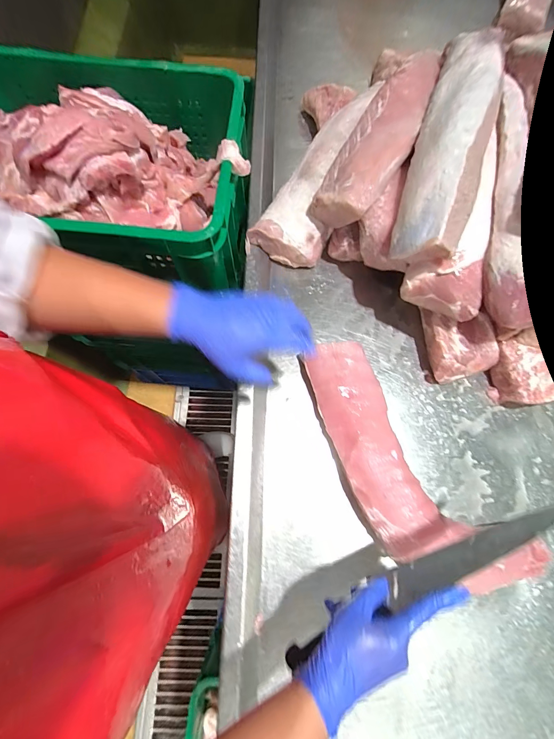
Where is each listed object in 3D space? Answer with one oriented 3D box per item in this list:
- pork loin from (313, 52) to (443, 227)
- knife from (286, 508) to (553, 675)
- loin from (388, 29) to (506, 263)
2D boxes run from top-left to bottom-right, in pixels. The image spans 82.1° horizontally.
[{"bbox_3d":[0.200,-0.440,0.606,0.118,0.084,0.404,26,75,6],"label":"pork loin"},{"bbox_3d":[0.159,0.246,0.368,0.349,0.028,0.027,-32,77,6],"label":"knife"},{"bbox_3d":[0.300,-0.407,0.534,0.098,0.085,0.507,20,74,4],"label":"loin"}]

